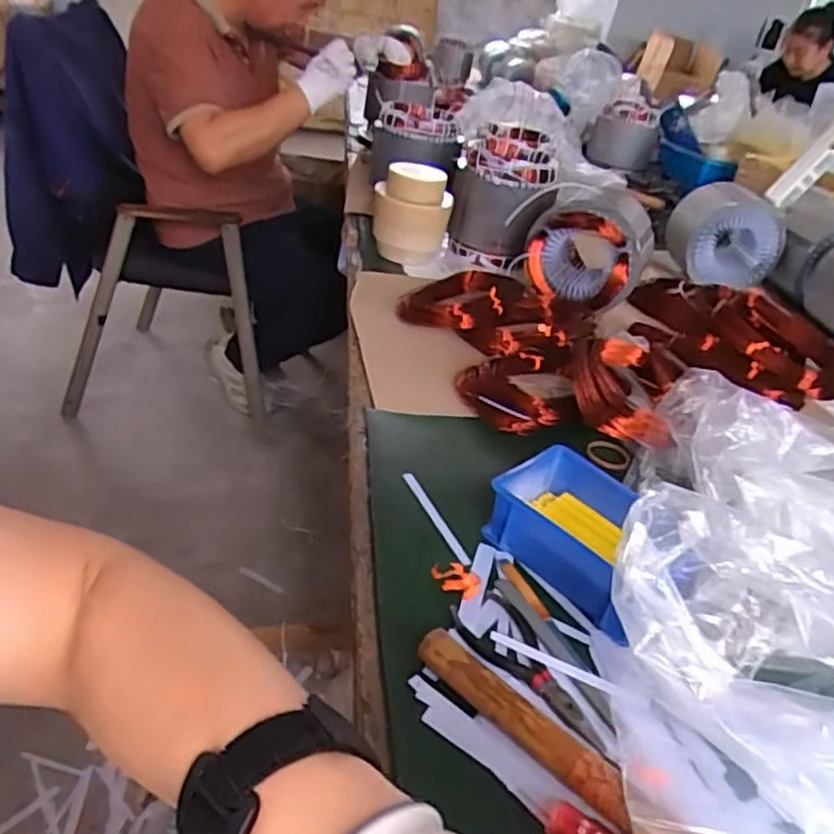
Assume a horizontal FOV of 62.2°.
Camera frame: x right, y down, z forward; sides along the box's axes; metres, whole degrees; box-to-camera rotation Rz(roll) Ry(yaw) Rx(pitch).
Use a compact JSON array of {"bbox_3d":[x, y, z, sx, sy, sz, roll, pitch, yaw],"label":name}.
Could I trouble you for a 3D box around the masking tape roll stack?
[{"bbox_3d":[-0.009,-0.296,1.017,0.110,0.123,0.089,8,33,-3],"label":"masking tape roll stack"}]

